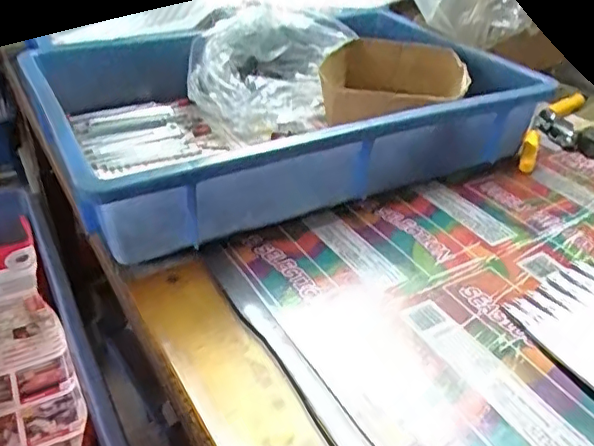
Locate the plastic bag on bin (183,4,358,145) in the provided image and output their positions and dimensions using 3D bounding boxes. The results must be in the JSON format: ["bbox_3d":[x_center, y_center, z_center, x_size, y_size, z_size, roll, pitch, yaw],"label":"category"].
[{"bbox_3d":[-0.026,-0.166,0.613,0.144,0.093,0.174,10,36,12],"label":"plastic bag on bin"}]

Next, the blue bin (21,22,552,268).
[{"bbox_3d":[-0.032,-0.126,0.572,0.397,0.089,0.342,-17,39,-25],"label":"blue bin"}]

